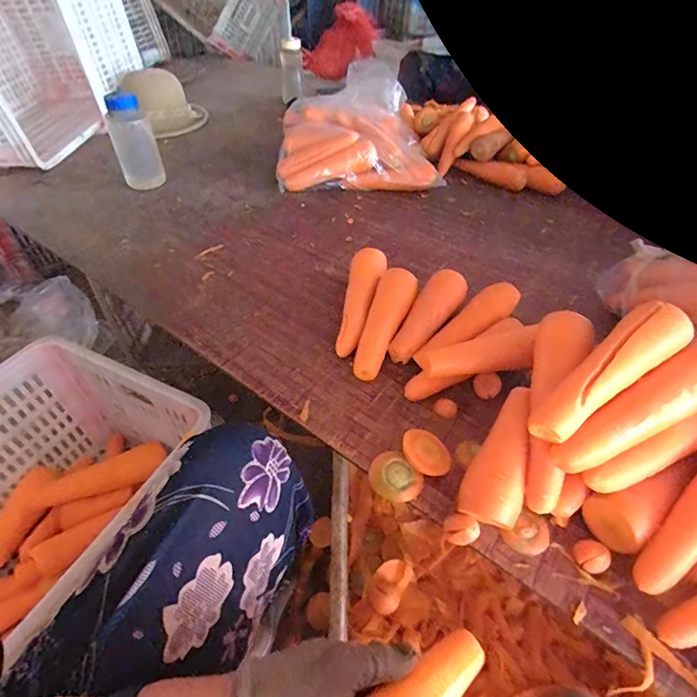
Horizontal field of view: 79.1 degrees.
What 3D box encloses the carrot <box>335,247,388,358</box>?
[{"bbox_3d":[0.018,-0.068,0.618,0.055,0.059,0.194,8,47,7],"label":"carrot"}]

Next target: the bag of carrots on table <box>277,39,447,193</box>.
[{"bbox_3d":[0.021,-0.522,1.007,0.344,0.118,0.408,0,47,-1],"label":"bag of carrots on table"}]

